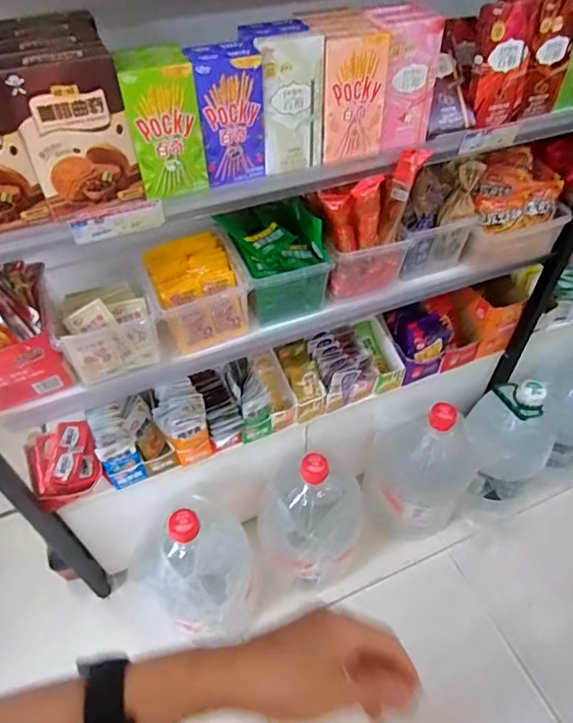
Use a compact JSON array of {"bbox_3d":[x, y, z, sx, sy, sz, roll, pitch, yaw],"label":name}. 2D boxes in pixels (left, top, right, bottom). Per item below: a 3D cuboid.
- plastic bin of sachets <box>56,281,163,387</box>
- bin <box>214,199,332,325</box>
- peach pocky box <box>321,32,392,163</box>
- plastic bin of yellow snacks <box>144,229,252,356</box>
[{"bbox_3d":[-0.305,-0.071,0.839,0.144,0.096,0.170,-20,51,-16],"label":"plastic bin of sachets"},{"bbox_3d":[-0.018,-0.182,0.907,0.149,0.156,0.184,-17,51,-14],"label":"bin"},{"bbox_3d":[0.090,-0.342,0.654,0.088,0.144,0.014,-17,51,-14],"label":"peach pocky box"},{"bbox_3d":[-0.165,-0.123,0.888,0.151,0.113,0.170,-20,51,-16],"label":"plastic bin of yellow snacks"}]

